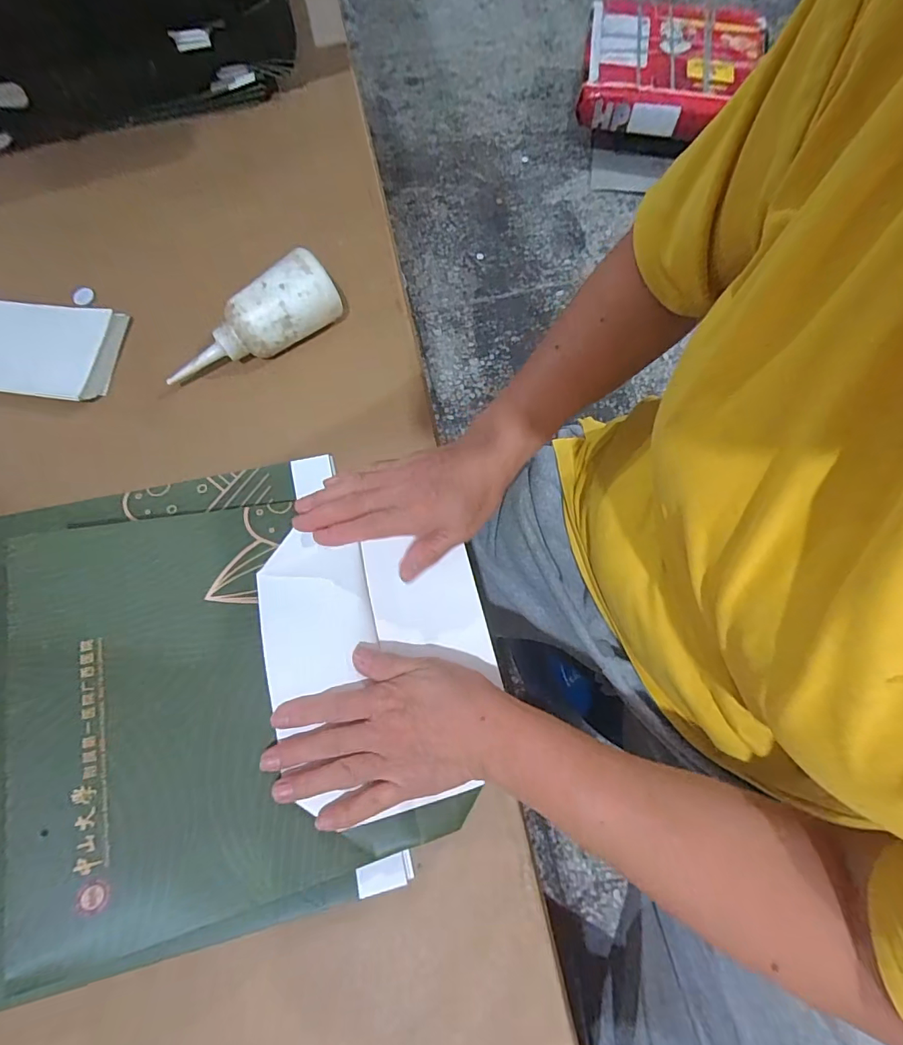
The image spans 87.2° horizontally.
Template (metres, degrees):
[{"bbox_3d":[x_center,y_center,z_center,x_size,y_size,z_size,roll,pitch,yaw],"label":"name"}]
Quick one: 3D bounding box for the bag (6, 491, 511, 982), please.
[{"bbox_3d":[-0.132,0.114,0.332,0.325,0.061,0.268,-12,73,-6],"label":"bag"}]

